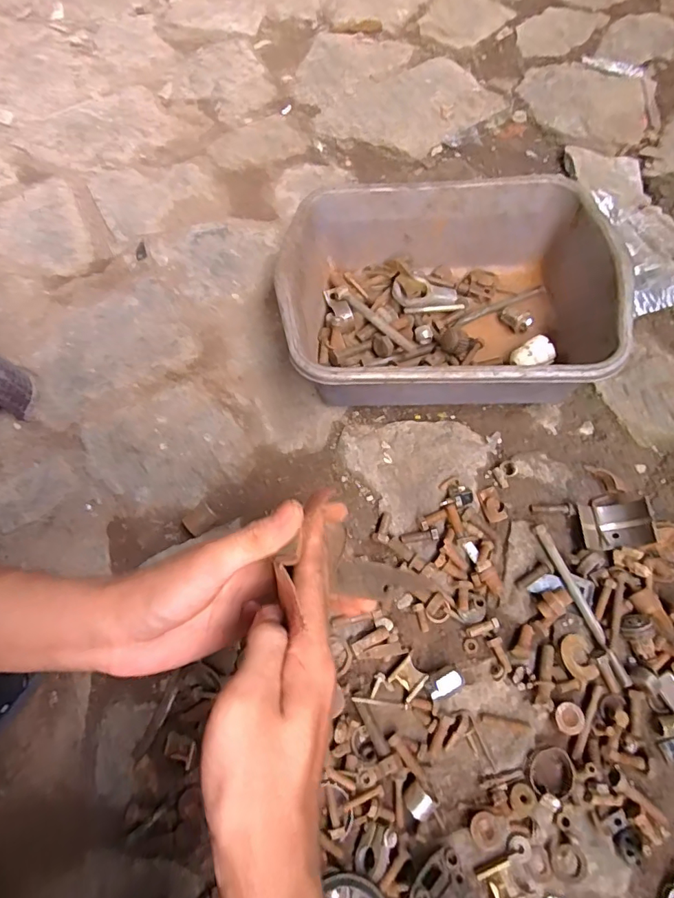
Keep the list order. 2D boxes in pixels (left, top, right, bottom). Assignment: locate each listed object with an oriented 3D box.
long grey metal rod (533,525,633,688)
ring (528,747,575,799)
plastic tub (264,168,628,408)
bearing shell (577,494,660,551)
[{"bbox_3d":[0.234,0.145,0.468,0.014,0.012,0.156,-20,67,-6],"label":"long grey metal rod"},{"bbox_3d":[0.184,0.275,0.418,0.036,0.009,0.037,-1,67,2],"label":"ring"},{"bbox_3d":[0.116,-0.163,0.555,0.342,0.119,0.258,0,67,2],"label":"plastic tub"},{"bbox_3d":[0.289,0.074,0.506,0.065,0.027,0.057,-4,66,0],"label":"bearing shell"}]

